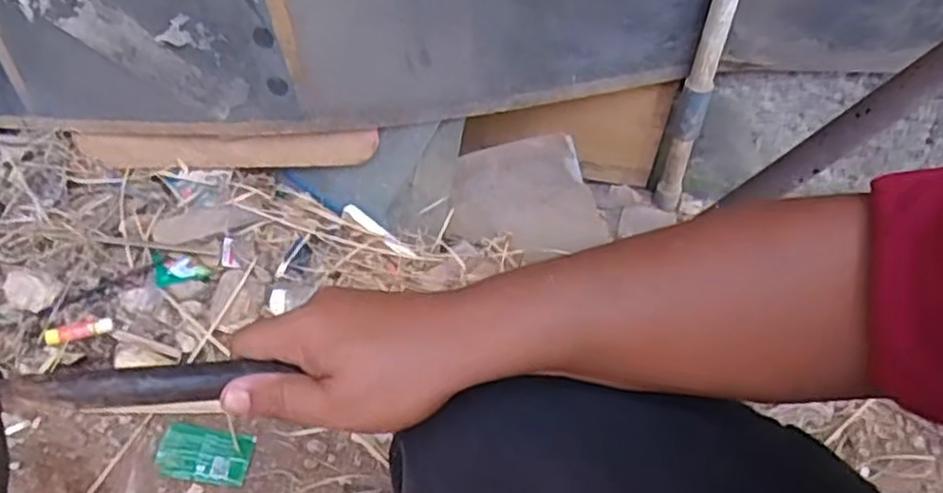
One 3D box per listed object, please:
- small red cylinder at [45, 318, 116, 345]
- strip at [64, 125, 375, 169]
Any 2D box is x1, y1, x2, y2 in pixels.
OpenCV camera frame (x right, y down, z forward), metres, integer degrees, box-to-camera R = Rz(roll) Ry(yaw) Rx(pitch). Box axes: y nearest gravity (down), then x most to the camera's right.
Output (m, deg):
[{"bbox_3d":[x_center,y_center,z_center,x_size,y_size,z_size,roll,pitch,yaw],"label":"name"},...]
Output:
[{"bbox_3d":[-0.470,0.101,0.889,0.073,0.011,0.019,-15,52,-14],"label":"small red cylinder"},{"bbox_3d":[-0.329,-0.131,0.980,0.436,0.066,0.019,1,52,17],"label":"strip"}]

